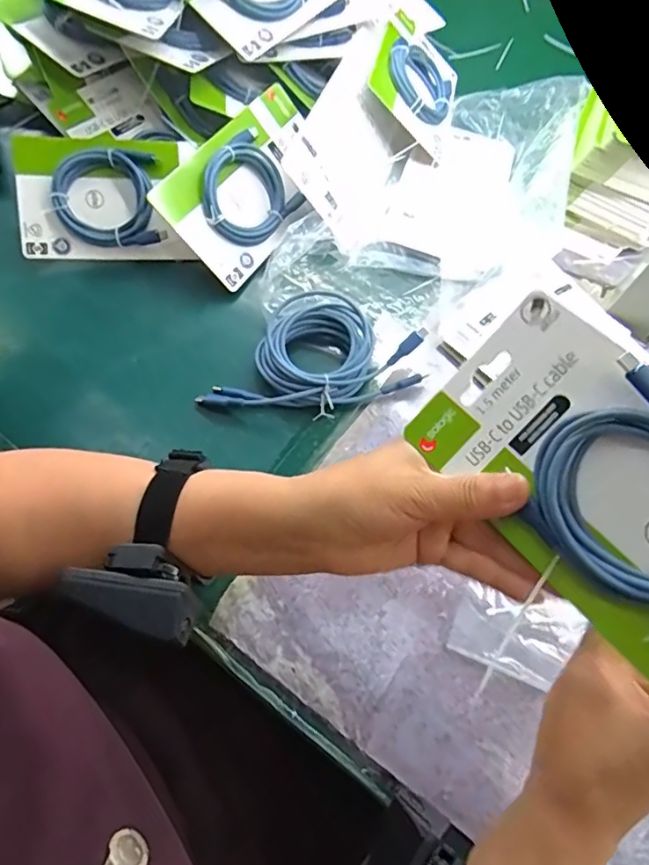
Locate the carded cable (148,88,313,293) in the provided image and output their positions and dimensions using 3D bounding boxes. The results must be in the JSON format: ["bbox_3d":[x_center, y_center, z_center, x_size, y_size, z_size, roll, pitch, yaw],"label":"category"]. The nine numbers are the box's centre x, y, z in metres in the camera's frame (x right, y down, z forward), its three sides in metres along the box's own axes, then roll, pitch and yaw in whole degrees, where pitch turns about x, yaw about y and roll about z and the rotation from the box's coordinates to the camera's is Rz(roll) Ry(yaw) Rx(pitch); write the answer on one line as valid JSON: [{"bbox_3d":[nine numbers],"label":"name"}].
[{"bbox_3d":[-0.061,-0.217,0.465,0.099,0.019,0.168,45,69,-21],"label":"carded cable"}]

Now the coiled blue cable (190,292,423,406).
[{"bbox_3d":[-0.014,-0.063,0.426,0.176,0.036,0.093,-11,67,-8],"label":"coiled blue cable"}]

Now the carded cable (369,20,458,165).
[{"bbox_3d":[0.092,-0.355,0.530,0.092,0.022,0.164,31,62,-26],"label":"carded cable"}]

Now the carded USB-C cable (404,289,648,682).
[{"bbox_3d":[0.125,0.024,0.231,0.097,0.017,0.176,-50,62,15],"label":"carded USB-C cable"}]

